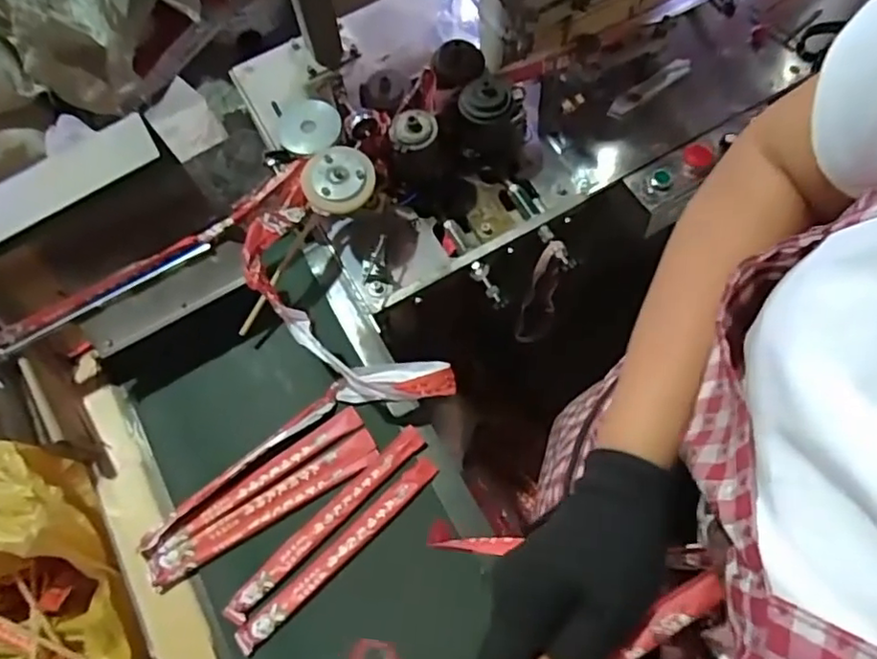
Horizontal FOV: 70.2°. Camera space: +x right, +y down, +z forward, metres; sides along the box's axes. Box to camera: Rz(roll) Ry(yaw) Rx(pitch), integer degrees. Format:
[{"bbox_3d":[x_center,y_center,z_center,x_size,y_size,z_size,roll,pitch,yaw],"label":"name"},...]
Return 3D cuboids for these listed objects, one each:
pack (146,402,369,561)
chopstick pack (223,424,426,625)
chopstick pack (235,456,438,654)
[{"bbox_3d":[-0.229,0.195,0.790,0.297,0.004,0.030,-34,72,-10],"label":"pack"},{"bbox_3d":[-0.136,0.232,0.763,0.302,0.008,0.033,-43,73,-13],"label":"chopstick pack"},{"bbox_3d":[-0.118,0.266,0.750,0.296,0.012,0.032,-42,73,-12],"label":"chopstick pack"}]

